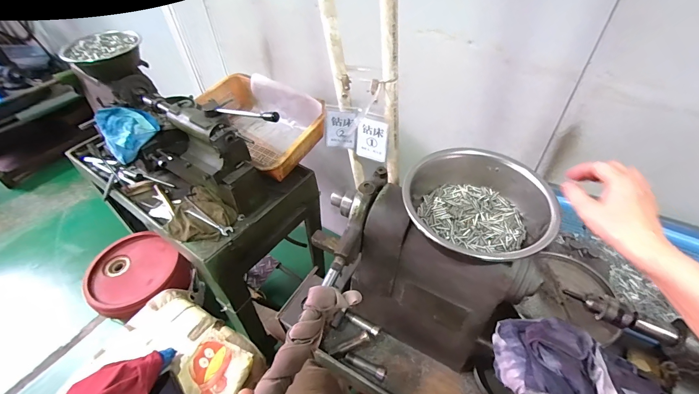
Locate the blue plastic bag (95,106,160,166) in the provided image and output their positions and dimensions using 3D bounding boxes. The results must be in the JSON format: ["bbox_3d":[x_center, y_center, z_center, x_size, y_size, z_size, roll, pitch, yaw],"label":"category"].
[{"bbox_3d":[-0.501,-0.154,0.768,0.111,0.066,0.129,-26,50,-20],"label":"blue plastic bag"}]

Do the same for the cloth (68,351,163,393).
[{"bbox_3d":[-0.401,0.326,0.561,0.175,0.047,0.087,-25,50,-19],"label":"cloth"}]

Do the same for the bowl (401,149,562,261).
[{"bbox_3d":[0.164,0.014,0.430,0.190,0.056,0.165,-10,47,-6],"label":"bowl"}]

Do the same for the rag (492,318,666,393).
[{"bbox_3d":[0.255,0.204,0.382,0.171,0.060,0.095,27,53,26],"label":"rag"}]

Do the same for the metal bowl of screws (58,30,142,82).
[{"bbox_3d":[-0.589,-0.342,0.818,0.156,0.075,0.118,-11,47,-7],"label":"metal bowl of screws"}]

